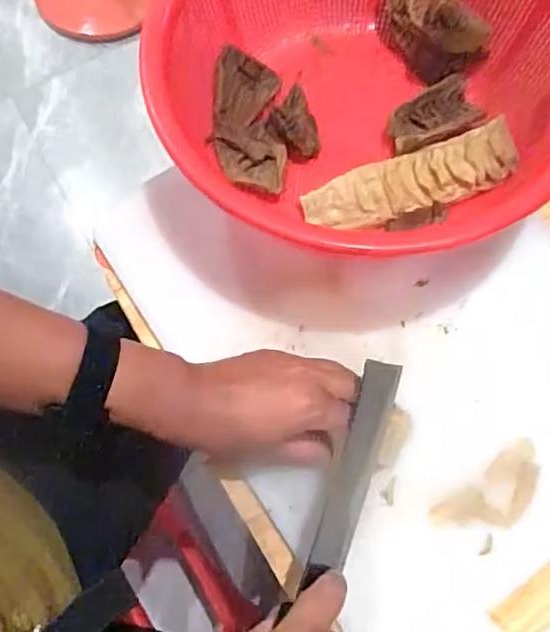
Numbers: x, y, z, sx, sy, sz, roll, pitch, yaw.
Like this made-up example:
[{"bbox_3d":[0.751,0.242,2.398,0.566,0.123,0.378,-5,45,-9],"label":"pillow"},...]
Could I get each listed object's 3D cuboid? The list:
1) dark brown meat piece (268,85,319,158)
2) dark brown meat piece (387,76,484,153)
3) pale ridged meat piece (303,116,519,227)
[{"bbox_3d":[0.015,-0.163,0.514,0.037,0.015,0.070,-19,74,-6],"label":"dark brown meat piece"},{"bbox_3d":[0.132,-0.165,0.507,0.078,0.015,0.045,-29,76,-8],"label":"dark brown meat piece"},{"bbox_3d":[0.107,-0.111,0.486,0.170,0.024,0.052,-17,74,-5],"label":"pale ridged meat piece"}]

